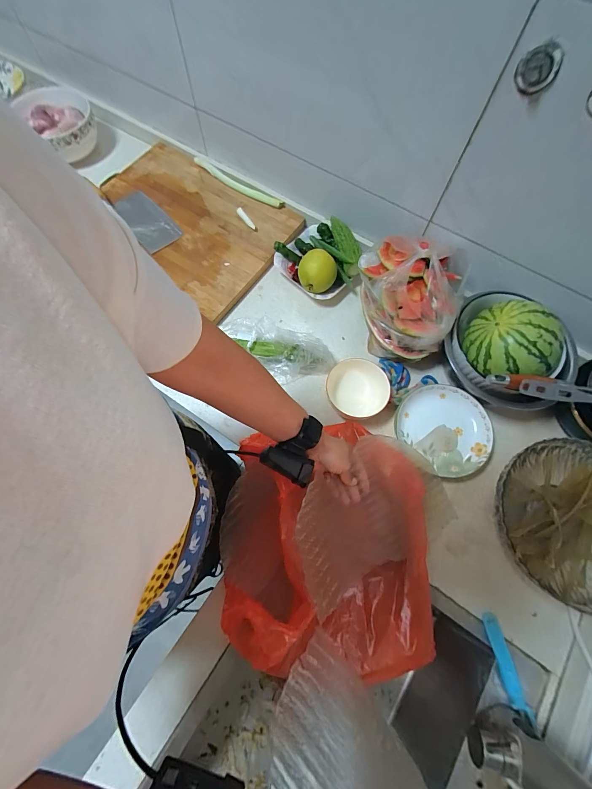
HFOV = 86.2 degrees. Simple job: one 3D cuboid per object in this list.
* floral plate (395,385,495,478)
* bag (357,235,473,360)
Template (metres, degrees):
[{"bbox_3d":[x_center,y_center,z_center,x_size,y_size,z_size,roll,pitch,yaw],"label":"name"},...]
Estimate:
[{"bbox_3d":[0.283,0.063,0.601,0.156,0.035,0.167,0,70,-1],"label":"floral plate"},{"bbox_3d":[0.212,-0.195,0.603,0.185,0.175,0.210,13,71,4],"label":"bag"}]

